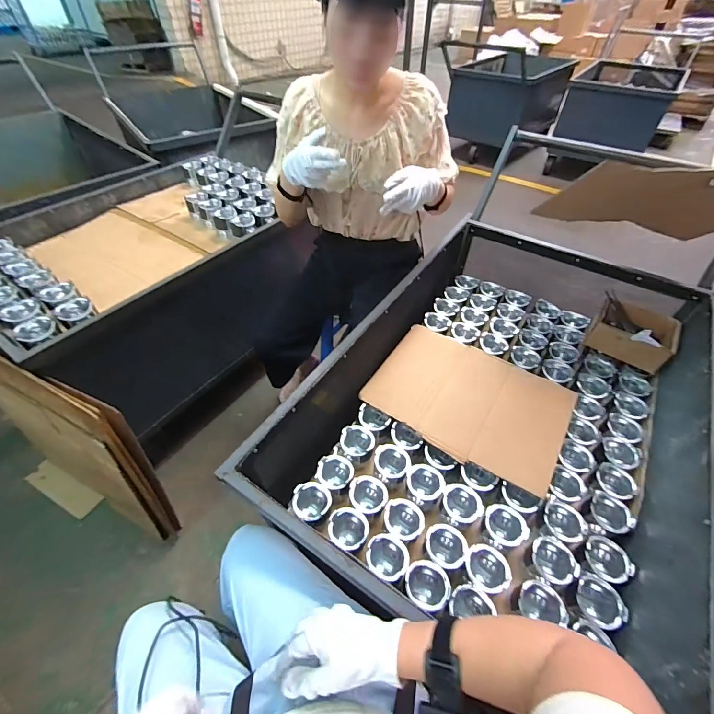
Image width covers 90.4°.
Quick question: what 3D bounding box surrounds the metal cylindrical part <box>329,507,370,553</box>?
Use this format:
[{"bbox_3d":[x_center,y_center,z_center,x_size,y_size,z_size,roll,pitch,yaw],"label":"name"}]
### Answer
[{"bbox_3d":[-0.017,0.381,0.774,0.081,0.067,0.087,0,48,0],"label":"metal cylindrical part"}]

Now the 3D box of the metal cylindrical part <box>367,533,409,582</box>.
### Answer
[{"bbox_3d":[0.062,0.424,0.742,0.088,0.062,0.087,25,52,20],"label":"metal cylindrical part"}]

